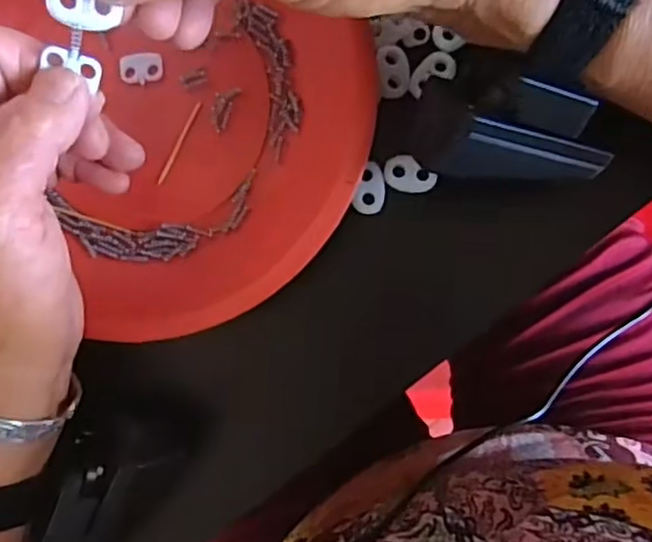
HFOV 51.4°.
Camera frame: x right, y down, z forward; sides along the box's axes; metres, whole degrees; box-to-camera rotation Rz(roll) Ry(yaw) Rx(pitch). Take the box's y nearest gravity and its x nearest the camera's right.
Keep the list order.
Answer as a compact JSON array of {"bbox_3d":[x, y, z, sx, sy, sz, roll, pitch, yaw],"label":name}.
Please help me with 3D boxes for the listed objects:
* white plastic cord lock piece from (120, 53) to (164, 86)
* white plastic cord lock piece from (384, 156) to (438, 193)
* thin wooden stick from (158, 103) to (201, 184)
[{"bbox_3d":[-0.080,-0.088,0.294,0.018,0.004,0.013,-6,89,2],"label":"white plastic cord lock piece"},{"bbox_3d":[0.036,-0.041,0.289,0.022,0.006,0.015,5,89,2],"label":"white plastic cord lock piece"},{"bbox_3d":[-0.064,-0.056,0.295,0.004,0.004,0.038,27,90,2],"label":"thin wooden stick"}]

